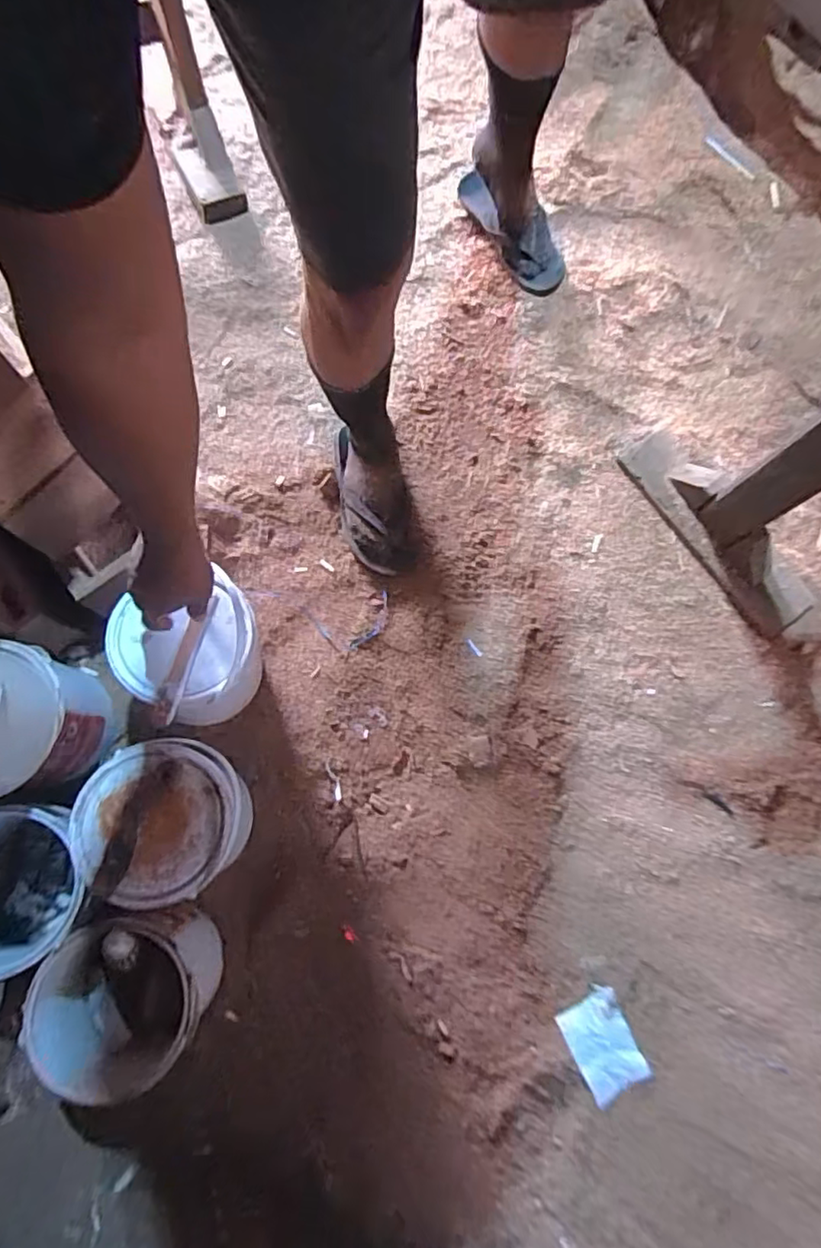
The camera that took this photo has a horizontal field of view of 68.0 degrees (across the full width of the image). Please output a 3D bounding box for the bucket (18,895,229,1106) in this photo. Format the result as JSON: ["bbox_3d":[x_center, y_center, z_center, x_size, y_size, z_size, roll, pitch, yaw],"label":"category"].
[{"bbox_3d":[-0.344,0.456,0.764,0.169,0.216,0.164,0,76,-2],"label":"bucket"}]

